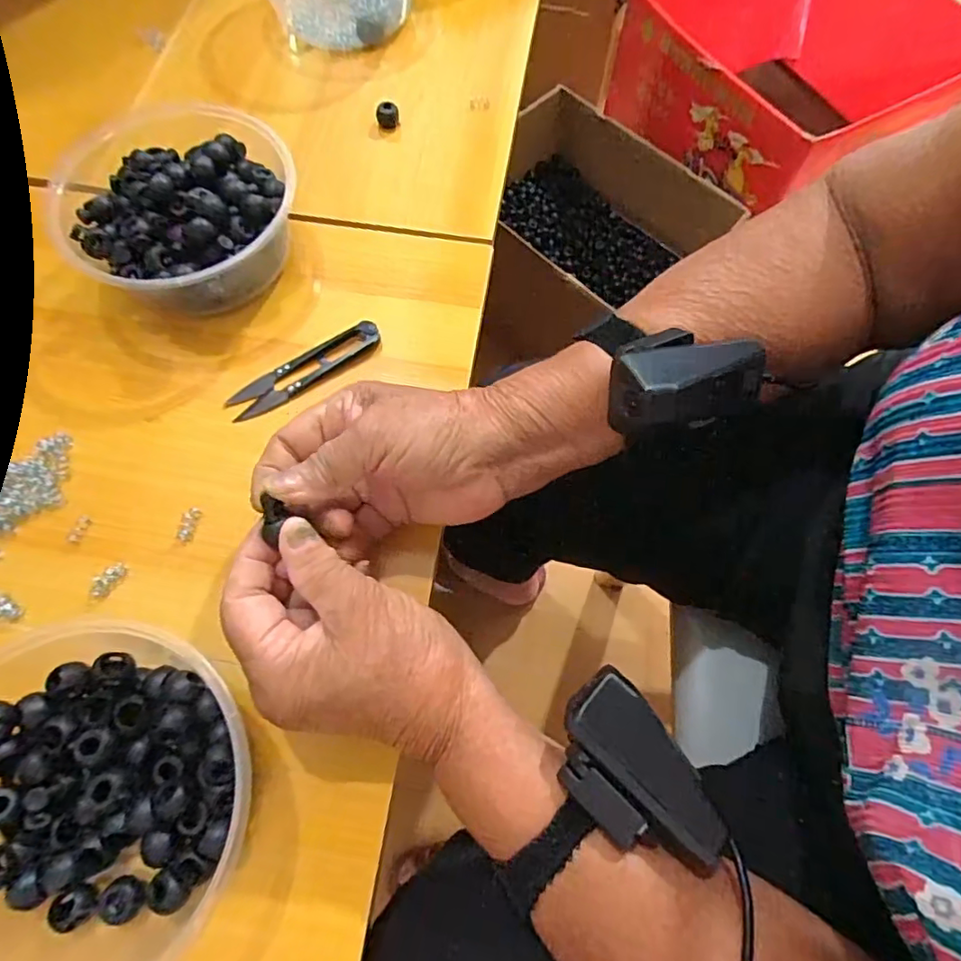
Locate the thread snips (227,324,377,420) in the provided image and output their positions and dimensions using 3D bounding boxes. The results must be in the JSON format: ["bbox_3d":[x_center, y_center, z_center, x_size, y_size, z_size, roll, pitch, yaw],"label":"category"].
[{"bbox_3d":[-0.109,-0.070,0.353,0.101,0.009,0.022,-33,73,-13],"label":"thread snips"}]

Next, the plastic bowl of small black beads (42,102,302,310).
[{"bbox_3d":[-0.191,-0.163,0.362,0.142,0.055,0.141,0,69,-1],"label":"plastic bowl of small black beads"}]

